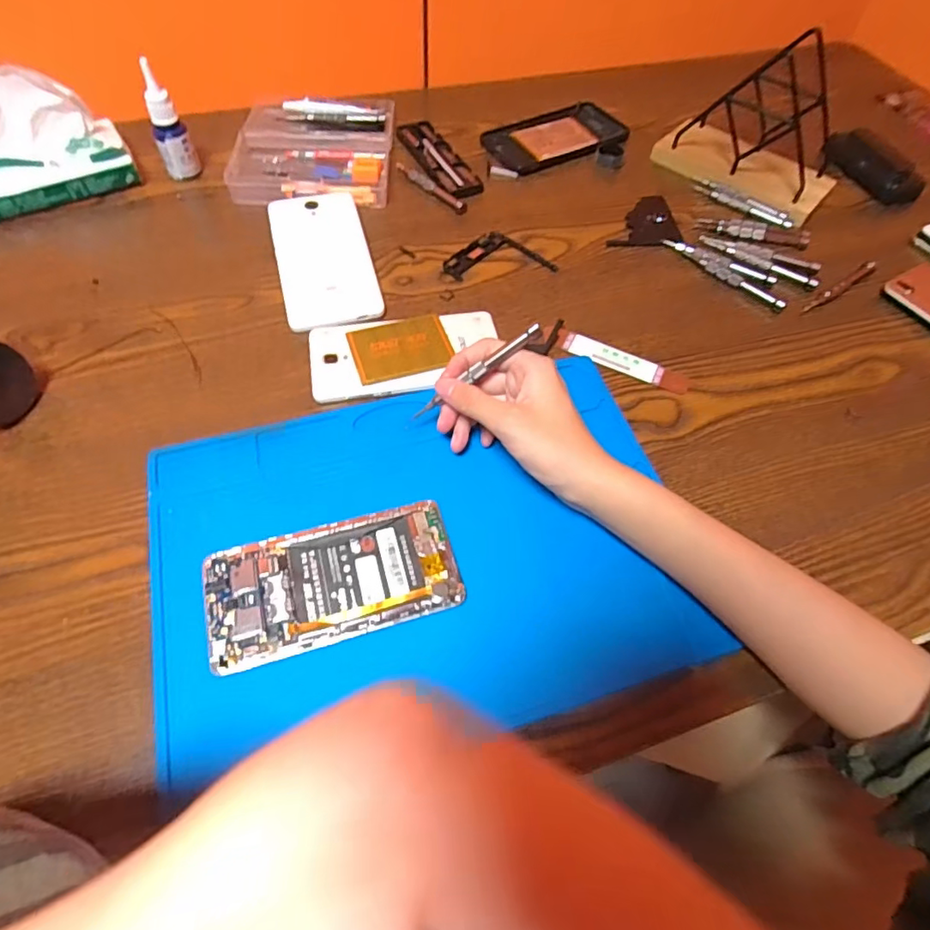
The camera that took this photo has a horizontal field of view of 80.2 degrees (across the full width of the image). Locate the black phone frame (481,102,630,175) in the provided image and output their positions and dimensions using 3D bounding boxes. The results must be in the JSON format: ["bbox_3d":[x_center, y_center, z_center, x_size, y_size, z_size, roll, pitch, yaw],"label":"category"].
[{"bbox_3d":[0.097,-0.354,0.595,0.155,0.011,0.085,-24,62,-17],"label":"black phone frame"}]

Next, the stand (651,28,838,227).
[{"bbox_3d":[0.305,-0.343,0.541,0.163,0.105,0.131,39,64,19],"label":"stand"}]

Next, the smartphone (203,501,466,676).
[{"bbox_3d":[-0.076,0.067,0.324,0.141,0.010,0.069,-14,60,-11],"label":"smartphone"}]

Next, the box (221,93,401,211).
[{"bbox_3d":[-0.148,-0.318,0.552,0.144,0.022,0.168,0,58,-3],"label":"box"}]

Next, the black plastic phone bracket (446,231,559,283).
[{"bbox_3d":[0.027,-0.188,0.492,0.097,0.004,0.053,-9,59,-8],"label":"black plastic phone bracket"}]

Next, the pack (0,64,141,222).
[{"bbox_3d":[-0.391,-0.272,0.477,0.170,0.081,0.072,-26,63,-18],"label":"pack"}]

